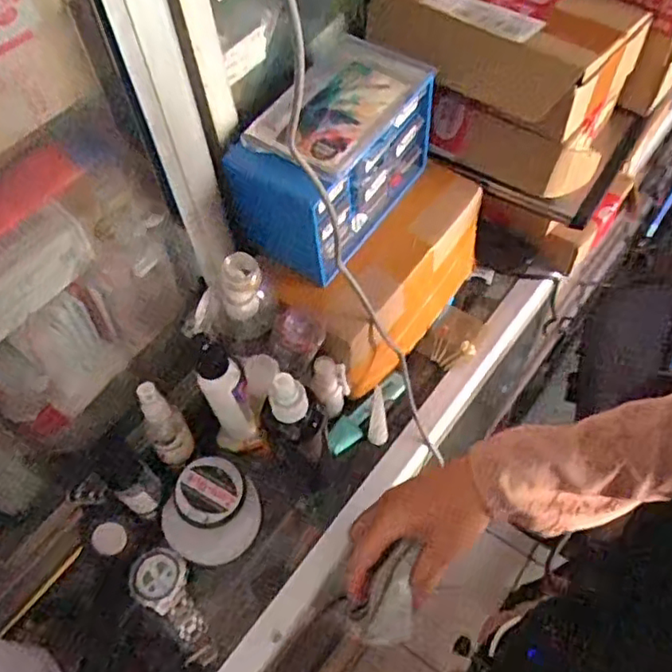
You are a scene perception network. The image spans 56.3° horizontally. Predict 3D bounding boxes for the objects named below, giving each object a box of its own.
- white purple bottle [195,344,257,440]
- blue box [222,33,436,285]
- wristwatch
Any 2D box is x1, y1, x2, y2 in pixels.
[{"bbox_3d":[-0.098,0.054,0.558,0.037,0.111,0.035,-16,37,-6],"label":"white purple bottle"},{"bbox_3d":[-0.001,-0.144,0.506,0.090,0.102,0.159,27,64,18],"label":"blue box"},{"bbox_3d":[-0.129,0.219,0.517,0.046,0.016,0.099,-41,65,-20],"label":"wristwatch"}]

